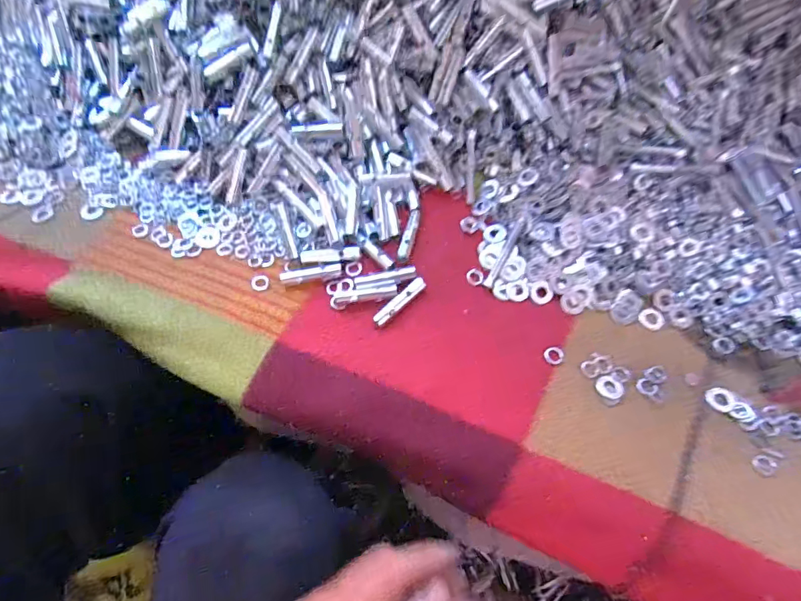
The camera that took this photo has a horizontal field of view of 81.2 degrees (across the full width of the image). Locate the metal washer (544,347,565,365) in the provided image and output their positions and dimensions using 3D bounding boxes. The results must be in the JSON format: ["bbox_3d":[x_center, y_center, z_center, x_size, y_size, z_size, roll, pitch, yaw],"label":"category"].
[{"bbox_3d":[0.104,0.037,0.314,0.013,0.004,0.012,0,64,1],"label":"metal washer"}]

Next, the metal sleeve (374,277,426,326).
[{"bbox_3d":[-0.001,0.001,0.326,0.045,0.006,0.009,-40,70,-17],"label":"metal sleeve"}]

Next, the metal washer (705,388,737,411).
[{"bbox_3d":[0.206,0.063,0.301,0.015,0.004,0.015,-6,58,10],"label":"metal washer"}]

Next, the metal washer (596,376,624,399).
[{"bbox_3d":[0.137,0.057,0.305,0.015,0.004,0.016,0,64,1],"label":"metal washer"}]

